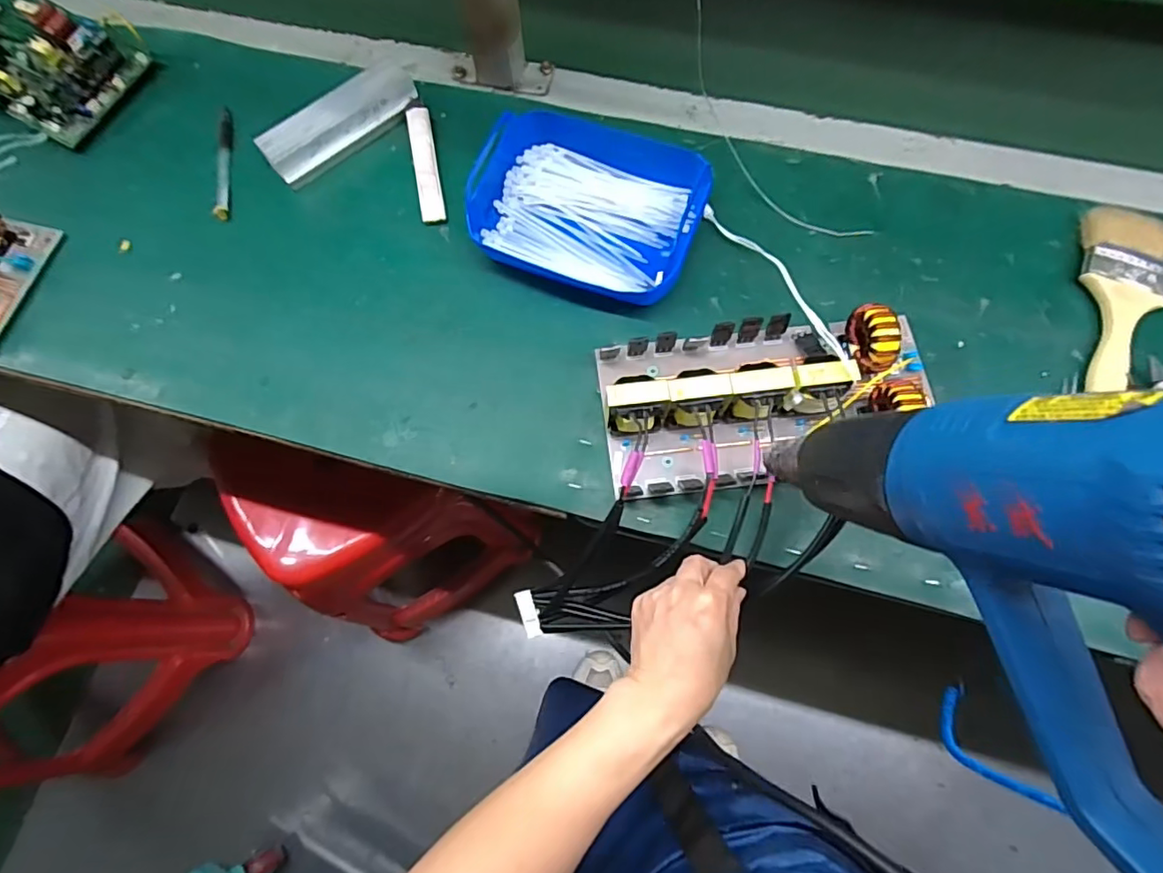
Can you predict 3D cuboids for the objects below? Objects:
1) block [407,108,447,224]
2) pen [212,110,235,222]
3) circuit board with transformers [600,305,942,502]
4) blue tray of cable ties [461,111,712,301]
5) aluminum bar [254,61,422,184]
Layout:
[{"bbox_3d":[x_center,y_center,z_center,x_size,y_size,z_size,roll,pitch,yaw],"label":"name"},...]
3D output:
[{"bbox_3d":[-0.148,-0.259,0.541,0.022,0.011,0.124,-11,75,-1],"label":"block"},{"bbox_3d":[-0.347,-0.267,0.551,0.013,0.011,0.127,-7,75,0],"label":"pen"},{"bbox_3d":[0.149,-0.036,0.438,0.266,0.062,0.138,-10,72,-1],"label":"circuit board with transformers"},{"bbox_3d":[0.009,-0.210,0.504,0.198,0.044,0.165,16,77,6],"label":"blue tray of cable ties"},{"bbox_3d":[-0.231,-0.304,0.547,0.153,0.027,0.045,-40,78,-8],"label":"aluminum bar"}]

